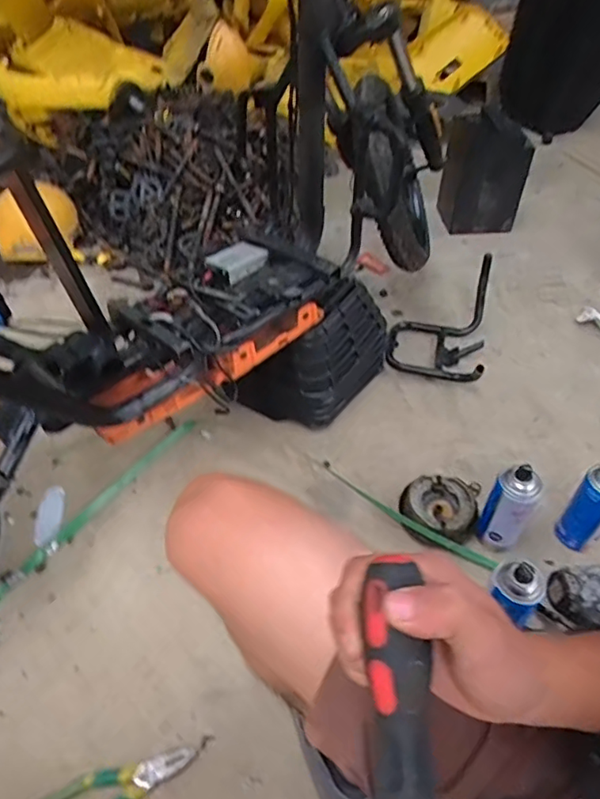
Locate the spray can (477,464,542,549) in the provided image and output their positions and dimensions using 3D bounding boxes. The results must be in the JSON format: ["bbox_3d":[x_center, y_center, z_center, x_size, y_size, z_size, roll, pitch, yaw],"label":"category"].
[{"bbox_3d":[0.318,0.177,0.881,0.061,0.184,0.053,19,49,17],"label":"spray can"}]

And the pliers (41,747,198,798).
[{"bbox_3d":[-0.221,0.473,0.685,0.191,0.019,0.063,-16,48,-16],"label":"pliers"}]

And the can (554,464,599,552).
[{"bbox_3d":[0.458,0.167,0.891,0.066,0.185,0.065,-35,56,-30],"label":"can"}]

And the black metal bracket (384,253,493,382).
[{"bbox_3d":[0.306,-0.168,1.225,0.203,0.142,0.308,14,47,13],"label":"black metal bracket"}]

